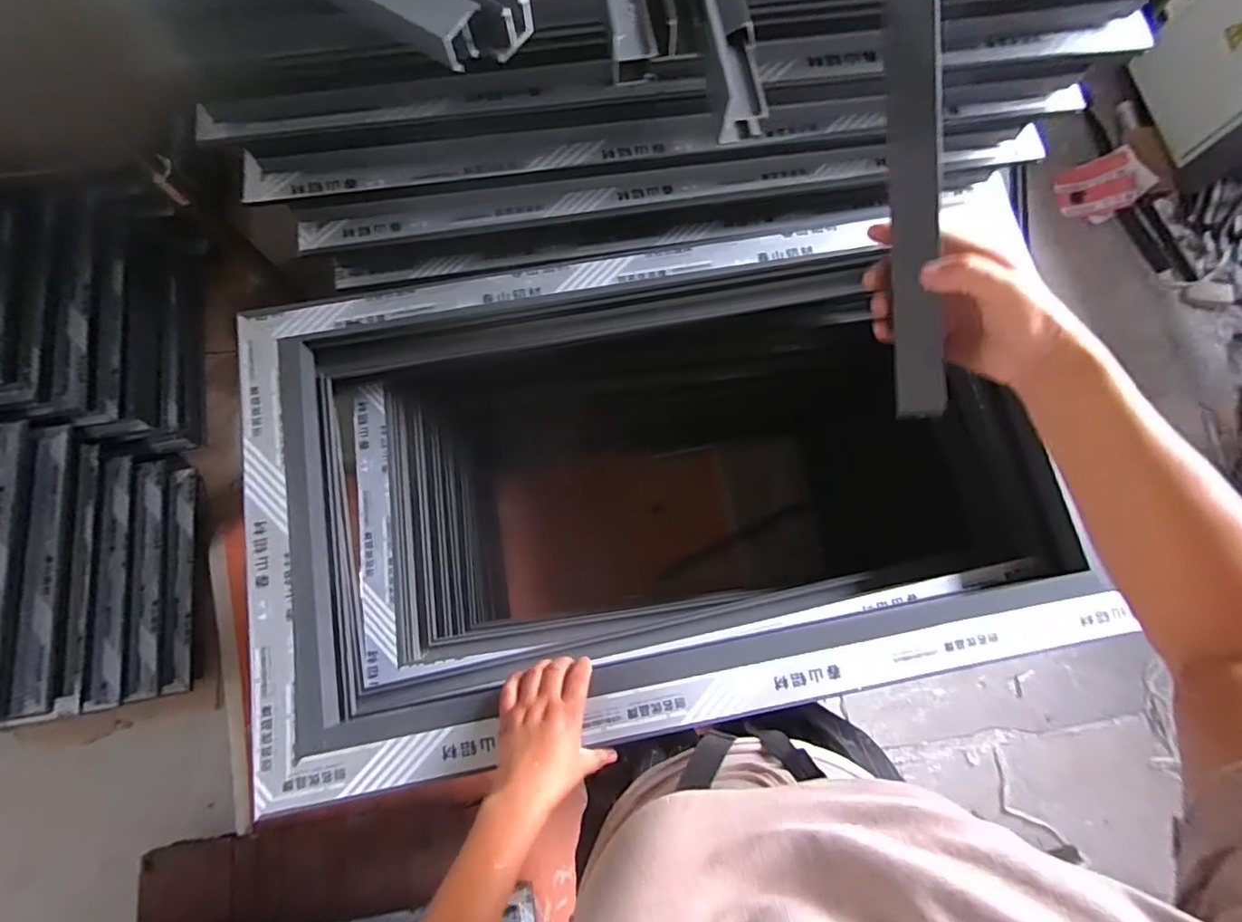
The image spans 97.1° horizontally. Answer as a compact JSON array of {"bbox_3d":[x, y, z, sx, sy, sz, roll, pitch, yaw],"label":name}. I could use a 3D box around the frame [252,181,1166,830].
[{"bbox_3d":[0.042,0.011,0.629,0.903,0.042,0.539,-11,77,-4],"label":"frame"}]

